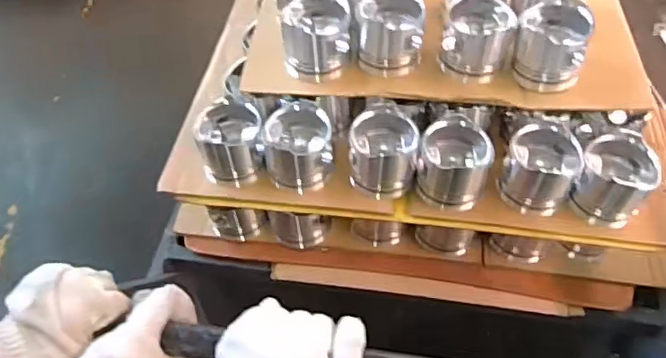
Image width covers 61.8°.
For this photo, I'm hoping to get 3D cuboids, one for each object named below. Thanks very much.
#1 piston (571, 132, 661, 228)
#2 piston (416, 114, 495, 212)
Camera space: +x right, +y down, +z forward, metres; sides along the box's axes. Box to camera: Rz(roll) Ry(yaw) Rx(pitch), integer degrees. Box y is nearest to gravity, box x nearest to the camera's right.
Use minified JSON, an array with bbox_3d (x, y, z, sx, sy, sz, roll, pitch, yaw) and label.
[{"bbox_3d":[0.361,0.001,0.711,0.087,0.107,0.078,20,47,25],"label":"piston"},{"bbox_3d":[0.161,-0.024,0.728,0.083,0.120,0.083,9,43,14],"label":"piston"}]

